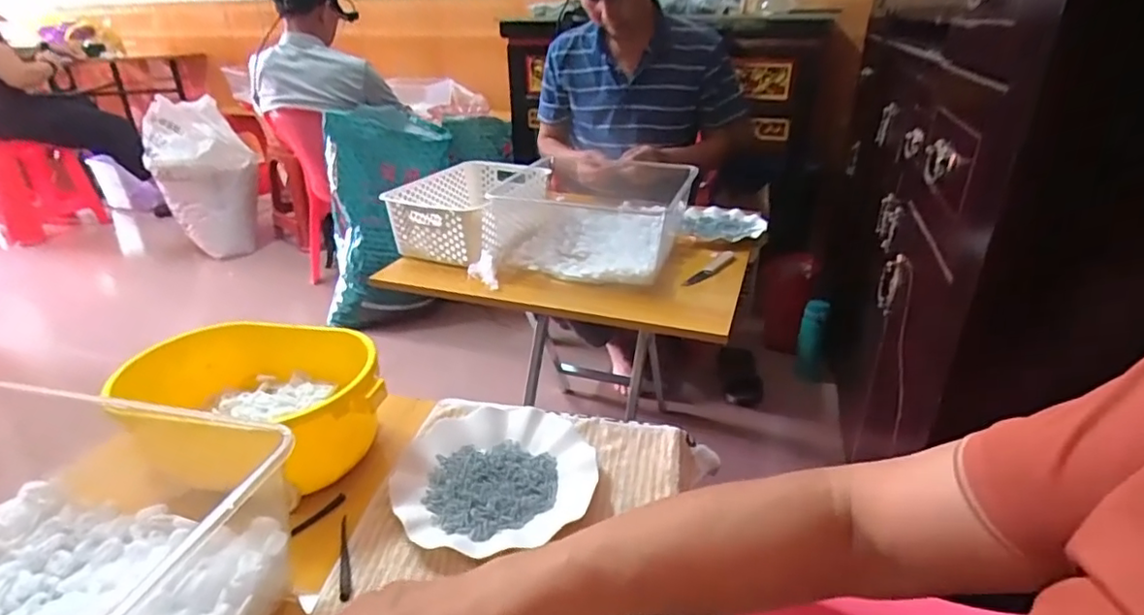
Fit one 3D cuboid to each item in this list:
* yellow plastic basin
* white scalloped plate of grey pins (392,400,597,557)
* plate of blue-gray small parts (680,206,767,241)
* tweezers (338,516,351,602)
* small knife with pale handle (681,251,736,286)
[{"bbox_3d":[-0.304,0.091,0.585,0.251,0.094,0.149,5,28,10],"label":"yellow plastic basin"},{"bbox_3d":[-0.071,0.158,0.555,0.180,0.025,0.180,0,27,0],"label":"white scalloped plate of grey pins"},{"bbox_3d":[0.312,-0.178,1.219,0.164,0.015,0.185,5,28,10],"label":"plate of blue-gray small parts"},{"bbox_3d":[-0.187,0.203,0.481,0.008,0.005,0.084,-10,29,-18],"label":"tweezers"},{"bbox_3d":[0.246,-0.069,1.036,0.026,0.009,0.179,18,32,31],"label":"small knife with pale handle"}]

